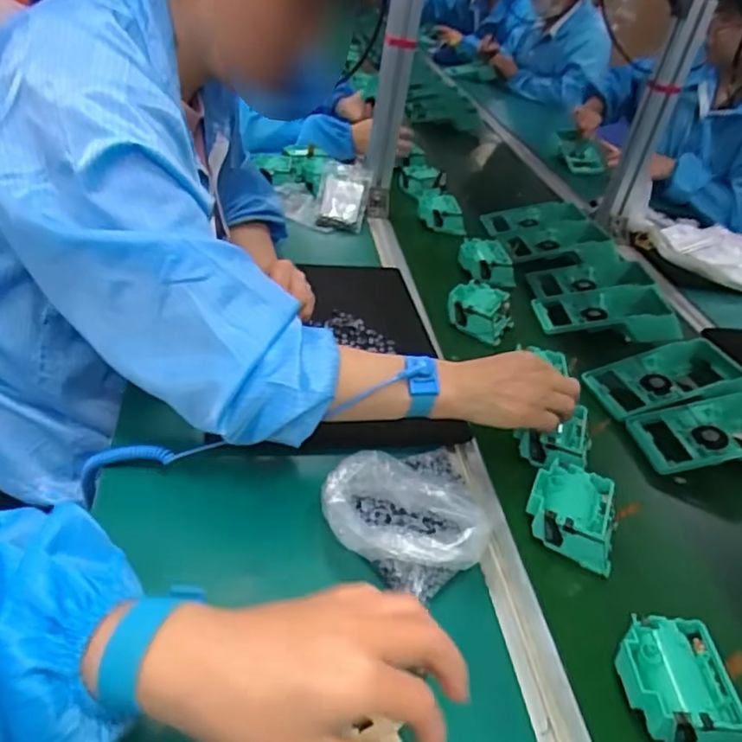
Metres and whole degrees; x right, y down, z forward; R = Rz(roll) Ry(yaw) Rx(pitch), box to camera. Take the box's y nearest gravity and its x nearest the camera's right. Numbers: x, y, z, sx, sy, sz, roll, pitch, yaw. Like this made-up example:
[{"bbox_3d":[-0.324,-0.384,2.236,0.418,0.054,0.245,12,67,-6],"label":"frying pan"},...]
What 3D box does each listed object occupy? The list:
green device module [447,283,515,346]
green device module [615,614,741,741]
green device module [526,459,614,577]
[{"bbox_3d":[0.139,-0.075,0.818,0.082,0.038,0.089,26,43,18],"label":"green device module"},{"bbox_3d":[0.204,0.213,0.432,0.070,0.043,0.079,3,41,-8],"label":"green device module"},{"bbox_3d":[0.175,0.122,0.548,0.078,0.041,0.081,22,42,14],"label":"green device module"}]

